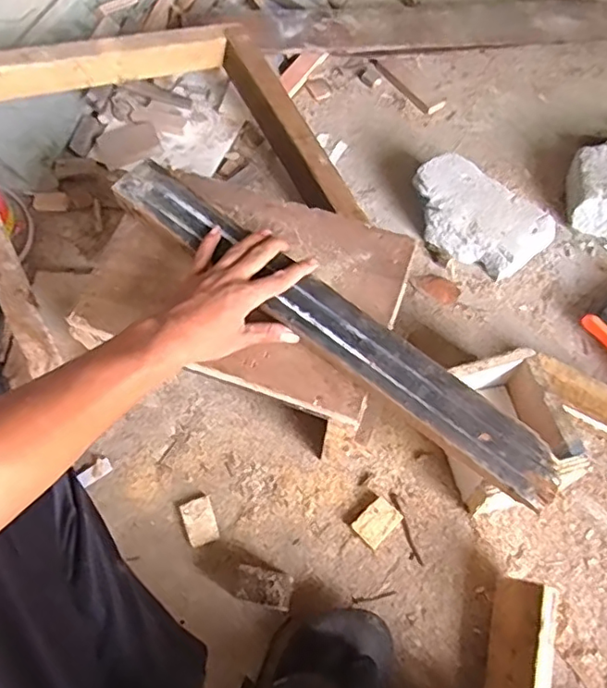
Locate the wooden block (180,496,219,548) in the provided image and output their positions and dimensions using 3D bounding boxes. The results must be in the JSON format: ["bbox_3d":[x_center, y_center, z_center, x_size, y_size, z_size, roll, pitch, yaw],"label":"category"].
[{"bbox_3d":[-0.128,0.220,0.709,0.038,0.014,0.055,-21,66,-8],"label":"wooden block"}]

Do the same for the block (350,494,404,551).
[{"bbox_3d":[0.091,0.220,0.705,0.054,0.016,0.040,-42,71,-16],"label":"block"}]

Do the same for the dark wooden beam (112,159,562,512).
[{"bbox_3d":[0.014,-0.025,0.566,0.518,0.034,0.059,38,71,15],"label":"dark wooden beam"}]

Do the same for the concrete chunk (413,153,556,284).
[{"bbox_3d":[0.259,-0.188,0.863,0.206,0.071,0.120,36,71,16],"label":"concrete chunk"}]

